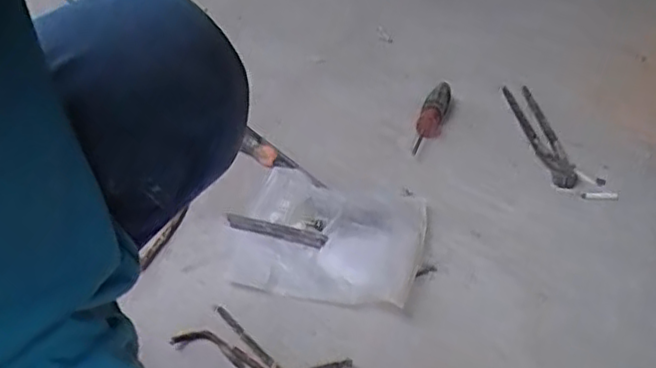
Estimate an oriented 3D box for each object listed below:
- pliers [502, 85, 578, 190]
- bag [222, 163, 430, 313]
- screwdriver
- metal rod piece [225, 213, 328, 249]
[{"bbox_3d":[0.289,-0.077,0.945,0.058,0.024,0.245,-3,40,-4],"label":"pliers"},{"bbox_3d":[0.002,0.056,0.762,0.196,0.041,0.161,7,40,8],"label":"bag"},{"bbox_3d":[0.142,-0.090,0.934,0.035,0.039,0.141,11,41,13],"label":"screwdriver"},{"bbox_3d":[-0.060,0.053,0.779,0.120,0.009,0.021,13,41,15],"label":"metal rod piece"}]

